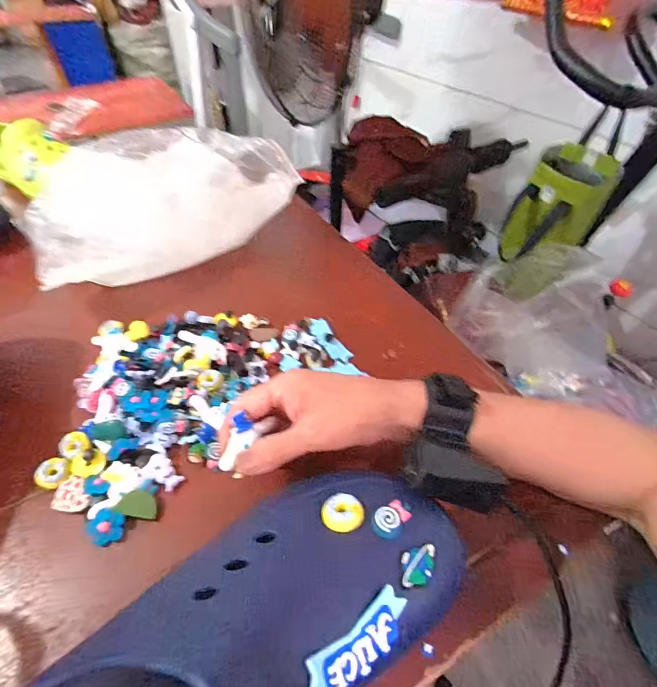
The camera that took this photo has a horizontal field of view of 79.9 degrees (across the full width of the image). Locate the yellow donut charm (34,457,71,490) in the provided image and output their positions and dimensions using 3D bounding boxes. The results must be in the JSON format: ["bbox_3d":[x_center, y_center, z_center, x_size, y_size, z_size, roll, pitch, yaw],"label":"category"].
[{"bbox_3d":[-0.221,0.105,0.315,0.028,0.007,0.023,24,51,21],"label":"yellow donut charm"}]

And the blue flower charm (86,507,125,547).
[{"bbox_3d":[-0.164,0.135,0.289,0.023,0.012,0.022,0,47,0],"label":"blue flower charm"}]

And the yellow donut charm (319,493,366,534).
[{"bbox_3d":[0.009,0.103,0.238,0.025,0.004,0.022,20,50,17],"label":"yellow donut charm"}]

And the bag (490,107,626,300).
[{"bbox_3d":[0.405,-0.240,0.700,0.130,0.318,0.112,26,16,22],"label":"bag"}]

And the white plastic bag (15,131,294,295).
[{"bbox_3d":[-0.214,-0.189,0.505,0.308,0.113,0.154,-24,51,-21],"label":"white plastic bag"}]

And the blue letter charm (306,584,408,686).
[{"bbox_3d":[0.014,0.144,0.187,0.061,0.009,0.024,-15,79,-41],"label":"blue letter charm"}]

